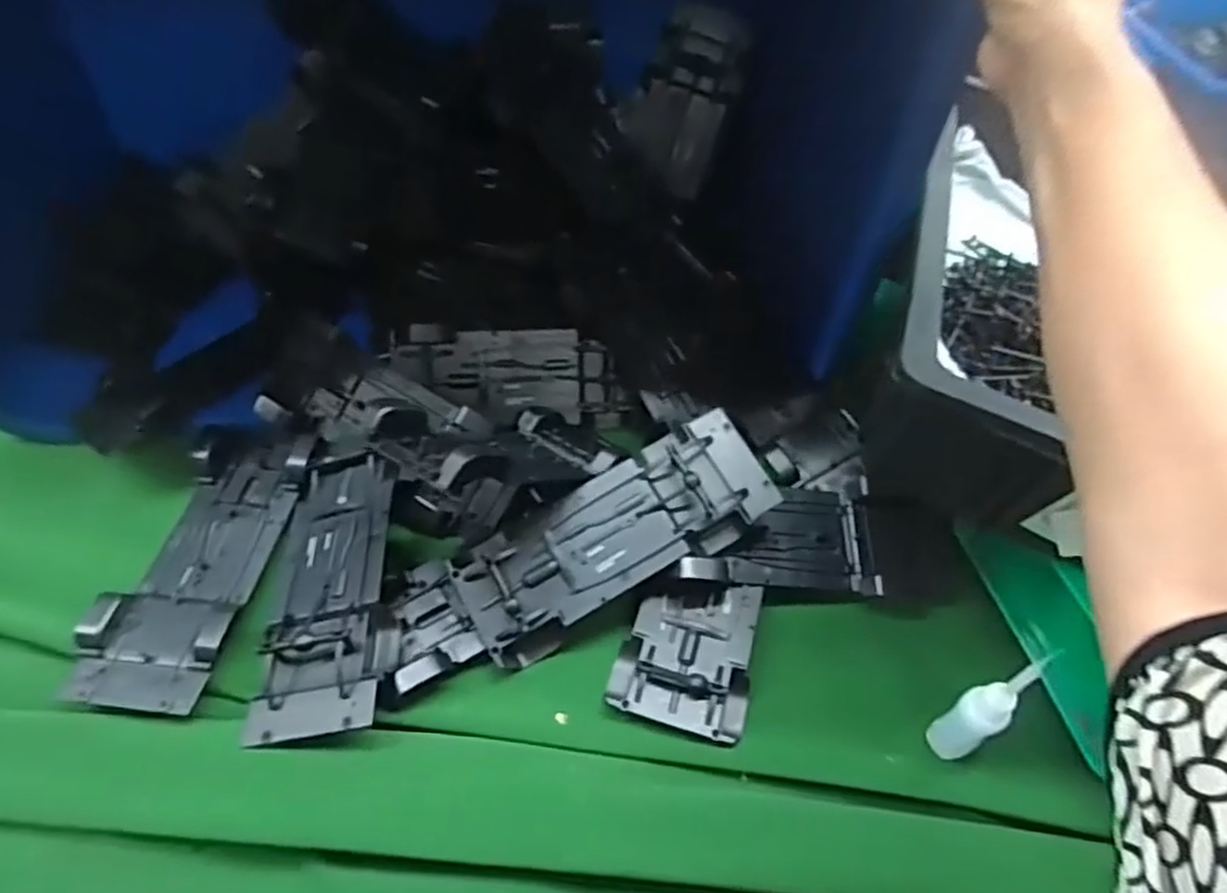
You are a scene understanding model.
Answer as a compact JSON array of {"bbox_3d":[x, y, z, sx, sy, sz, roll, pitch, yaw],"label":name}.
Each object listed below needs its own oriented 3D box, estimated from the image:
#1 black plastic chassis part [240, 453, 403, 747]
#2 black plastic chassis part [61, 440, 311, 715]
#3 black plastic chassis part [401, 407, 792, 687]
[{"bbox_3d":[-0.162,0.081,0.427,0.071,0.031,0.171,-11,53,9],"label":"black plastic chassis part"},{"bbox_3d":[-0.246,0.067,0.443,0.076,0.028,0.183,9,51,-2],"label":"black plastic chassis part"},{"bbox_3d":[-0.017,0.060,0.444,0.235,0.030,0.078,-28,70,-7],"label":"black plastic chassis part"}]

